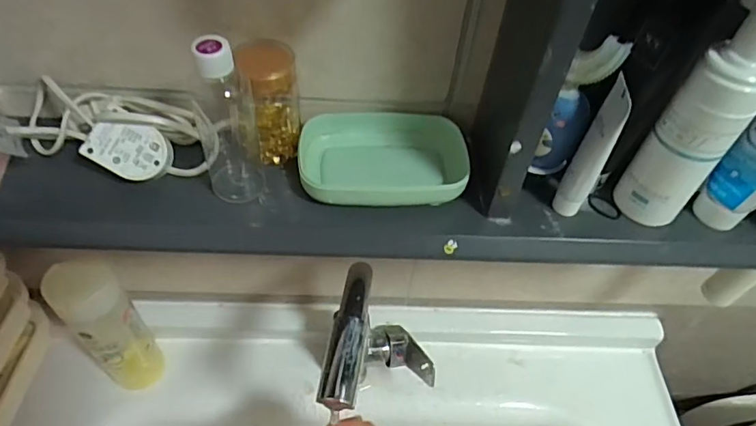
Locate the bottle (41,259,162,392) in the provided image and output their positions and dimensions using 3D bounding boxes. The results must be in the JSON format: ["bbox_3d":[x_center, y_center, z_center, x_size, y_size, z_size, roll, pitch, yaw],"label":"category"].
[{"bbox_3d":[-0.283,0.128,0.556,0.057,0.208,0.056,2,51,-3],"label":"bottle"}]

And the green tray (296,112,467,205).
[{"bbox_3d":[0.004,-0.043,0.400,0.124,0.027,0.083,-1,51,-5],"label":"green tray"}]

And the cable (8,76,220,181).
[{"bbox_3d":[-0.196,-0.059,0.379,0.157,0.040,0.063,12,51,5],"label":"cable"}]

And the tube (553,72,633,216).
[{"bbox_3d":[0.146,-0.040,0.351,0.021,0.107,0.024,28,54,17],"label":"tube"}]

